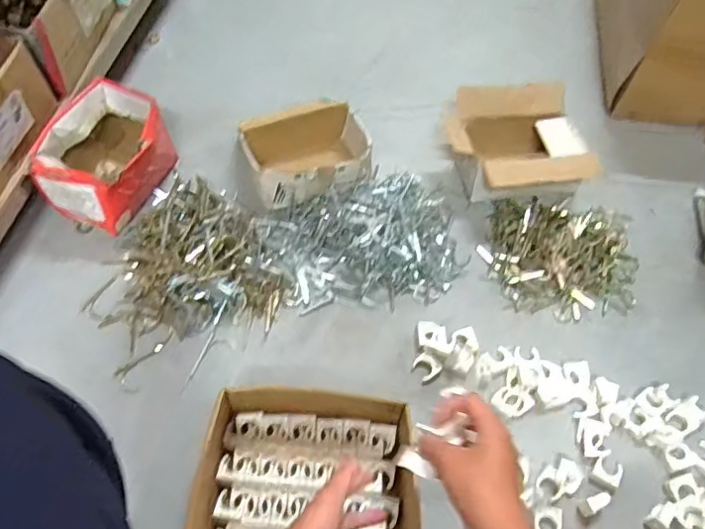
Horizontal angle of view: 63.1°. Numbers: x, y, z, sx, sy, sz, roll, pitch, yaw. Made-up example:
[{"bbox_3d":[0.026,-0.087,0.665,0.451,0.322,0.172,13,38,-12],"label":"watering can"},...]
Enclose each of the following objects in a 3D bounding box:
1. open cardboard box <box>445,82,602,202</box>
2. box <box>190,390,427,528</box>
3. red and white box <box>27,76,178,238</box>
[{"bbox_3d":[0.253,-0.184,0.917,0.213,0.105,0.194,-9,61,-7],"label":"open cardboard box"},{"bbox_3d":[-0.053,0.293,0.611,0.217,0.087,0.297,1,60,-1],"label":"box"},{"bbox_3d":[-0.362,-0.160,0.866,0.150,0.121,0.199,19,61,9],"label":"red and white box"}]

